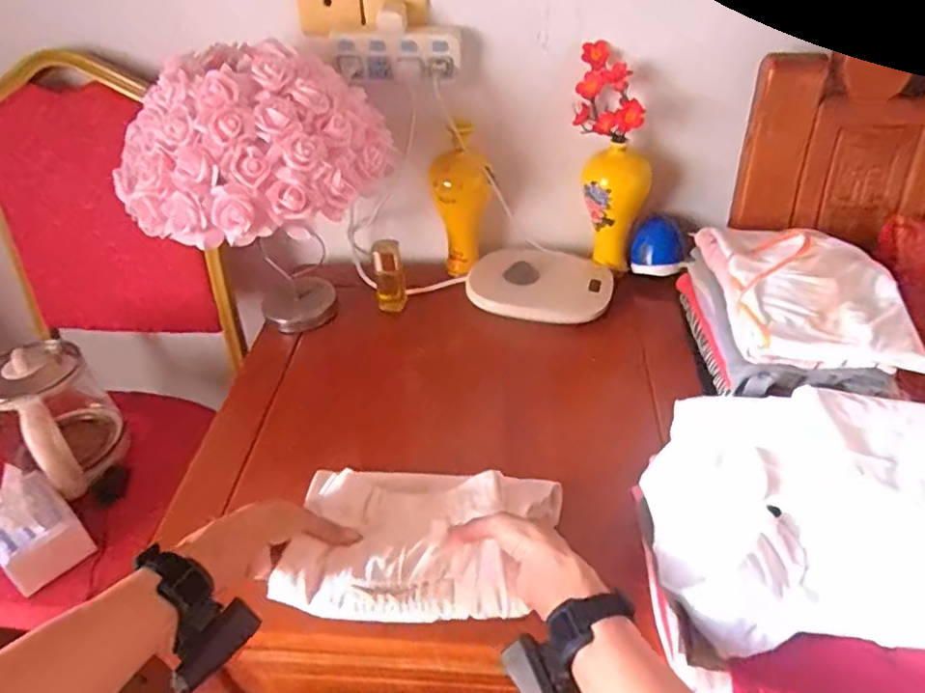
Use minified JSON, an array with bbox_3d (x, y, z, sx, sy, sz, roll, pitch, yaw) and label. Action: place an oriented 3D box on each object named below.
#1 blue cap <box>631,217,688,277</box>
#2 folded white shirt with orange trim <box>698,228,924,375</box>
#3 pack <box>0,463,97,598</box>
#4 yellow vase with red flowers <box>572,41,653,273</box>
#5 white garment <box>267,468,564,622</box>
[{"bbox_3d":[0.309,-0.154,0.975,0.085,0.071,0.059,11,43,16],"label":"blue cap"},{"bbox_3d":[0.389,-0.082,0.717,0.172,0.044,0.284,2,41,7],"label":"folded white shirt with orange trim"},{"bbox_3d":[-0.570,0.234,0.810,0.165,0.099,0.093,27,49,31],"label":"pack"},{"bbox_3d":[0.222,-0.268,0.928,0.118,0.303,0.092,7,42,12],"label":"yellow vase with red flowers"},{"bbox_3d":[-0.035,0.188,0.604,0.255,0.048,0.155,1,41,6],"label":"white garment"}]

